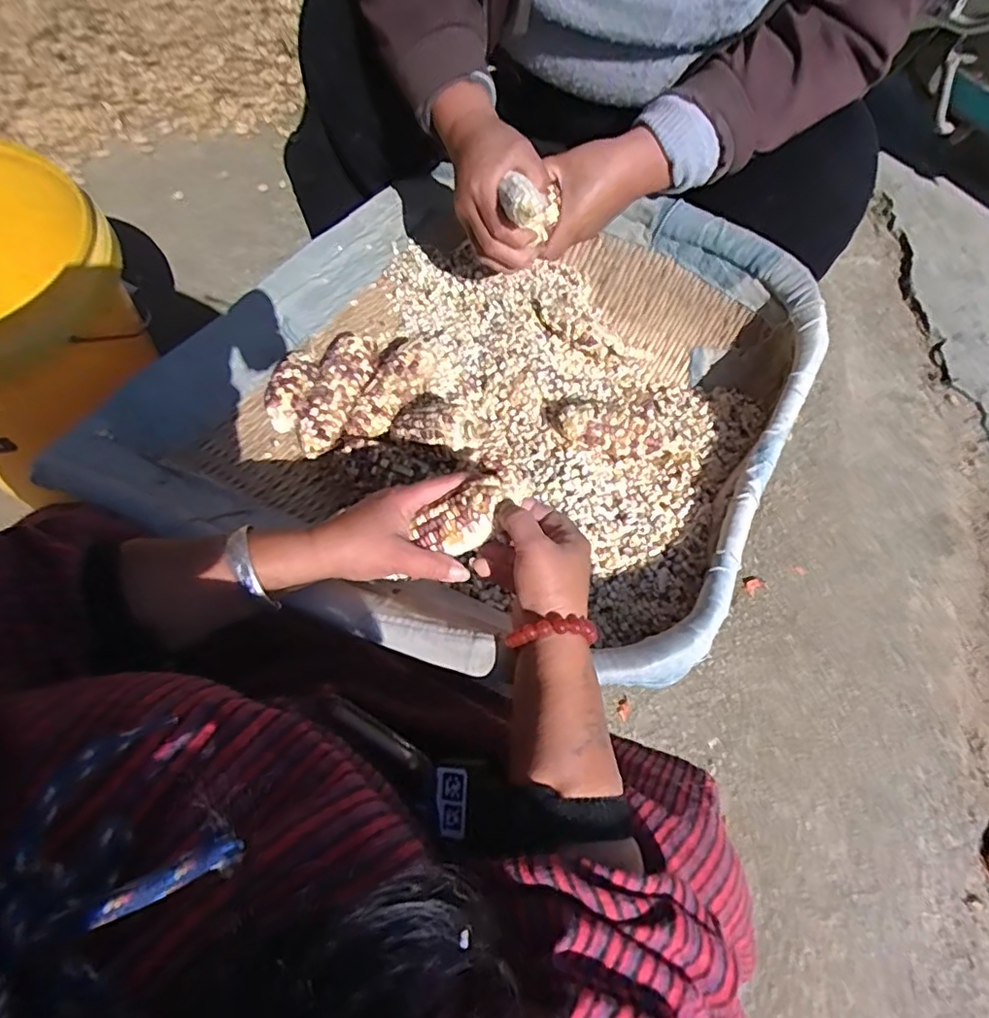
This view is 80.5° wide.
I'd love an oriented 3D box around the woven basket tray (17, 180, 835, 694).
[{"bbox_3d":[-0.026,-0.127,0.604,0.618,0.118,0.565,25,61,14],"label":"woven basket tray"}]

